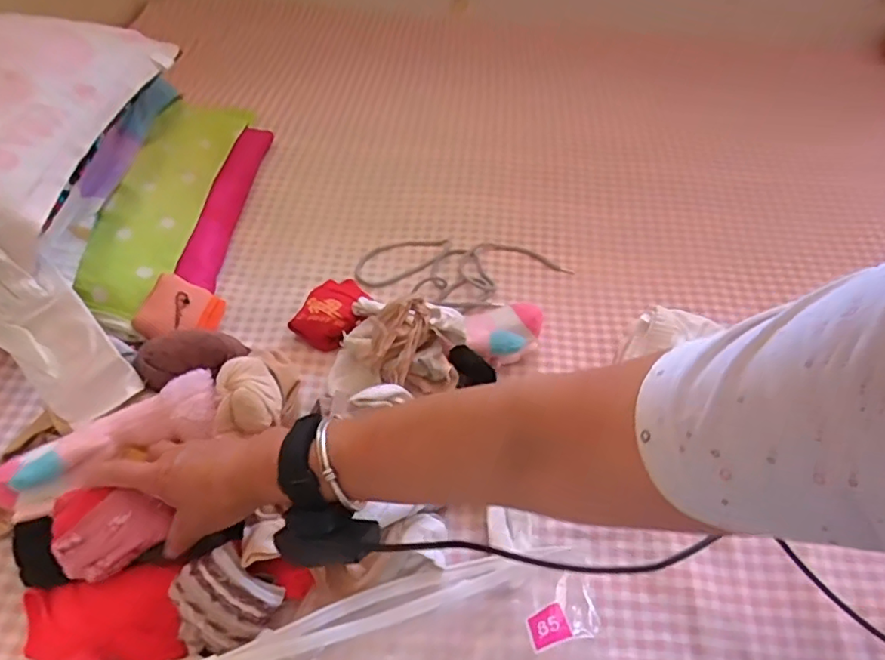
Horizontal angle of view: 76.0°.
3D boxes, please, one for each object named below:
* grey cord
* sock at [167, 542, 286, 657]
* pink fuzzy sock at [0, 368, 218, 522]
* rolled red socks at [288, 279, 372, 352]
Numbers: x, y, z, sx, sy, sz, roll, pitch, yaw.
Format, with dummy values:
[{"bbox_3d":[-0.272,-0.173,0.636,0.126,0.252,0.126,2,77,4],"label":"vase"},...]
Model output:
[{"bbox_3d":[0.024,-0.074,0.727,0.262,0.012,0.119,4,52,-2],"label":"grey cord"},{"bbox_3d":[-0.168,0.206,0.430,0.065,0.044,0.069,3,52,-3],"label":"sock"},{"bbox_3d":[-0.290,0.097,0.493,0.191,0.029,0.057,-28,59,-15],"label":"pink fuzzy sock"},{"bbox_3d":[-0.124,-0.021,0.662,0.072,0.043,0.099,20,53,11],"label":"rolled red socks"}]

